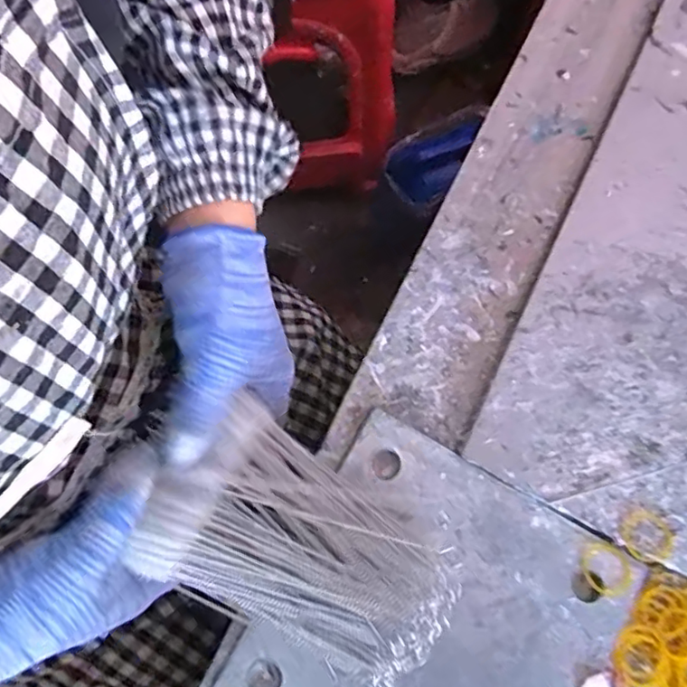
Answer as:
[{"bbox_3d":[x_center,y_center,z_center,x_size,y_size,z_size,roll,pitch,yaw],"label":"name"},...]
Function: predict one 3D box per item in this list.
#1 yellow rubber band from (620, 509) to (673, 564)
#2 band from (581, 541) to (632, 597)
[{"bbox_3d":[0.186,0.118,0.364,0.029,0.004,0.034,-34,78,-10],"label":"yellow rubber band"},{"bbox_3d":[0.159,0.137,0.361,0.028,0.004,0.033,-23,76,-7],"label":"band"}]

